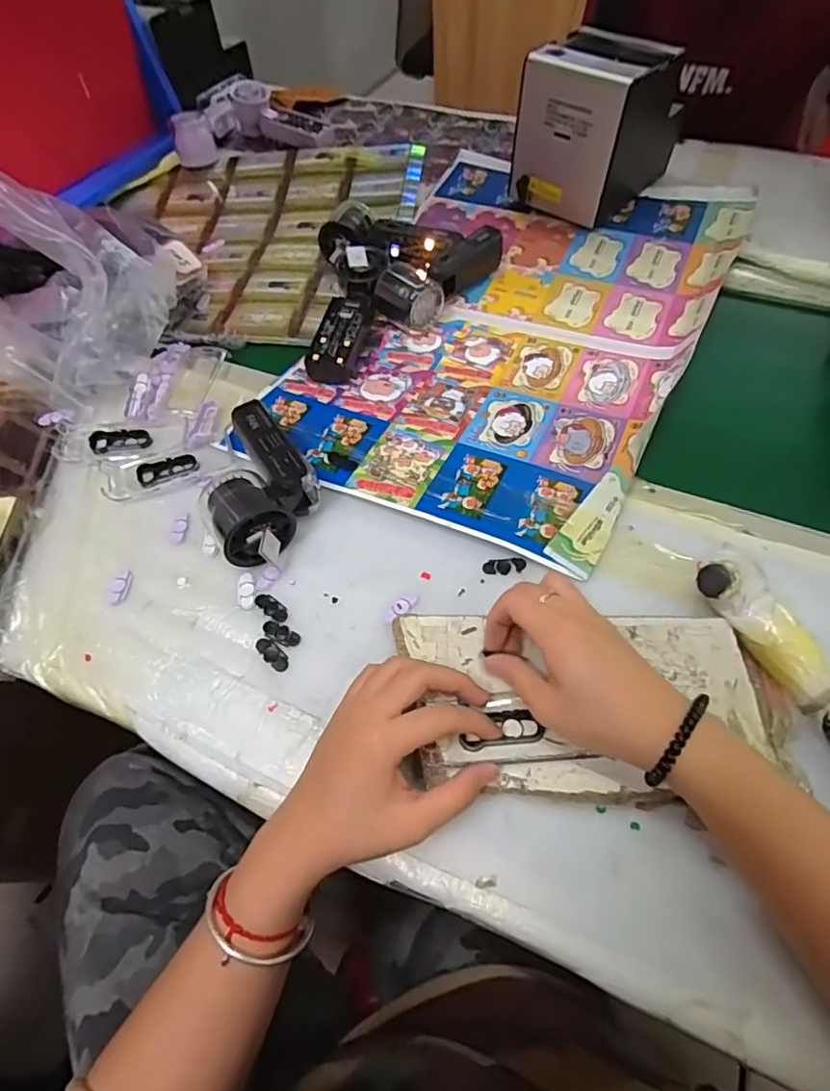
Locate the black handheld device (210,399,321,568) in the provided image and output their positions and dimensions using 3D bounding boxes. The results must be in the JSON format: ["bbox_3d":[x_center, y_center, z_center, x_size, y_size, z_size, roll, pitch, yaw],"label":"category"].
[{"bbox_3d":[-0.124,-0.052,0.442,0.078,0.054,0.131,-22,58,-11],"label":"black handheld device"}]

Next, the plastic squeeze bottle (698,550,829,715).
[{"bbox_3d":[0.221,0.052,0.350,0.038,0.027,0.103,-23,71,-12],"label":"plastic squeeze bottle"}]

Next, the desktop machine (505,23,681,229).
[{"bbox_3d":[0.216,-0.487,0.652,0.129,0.144,0.159,32,64,22],"label":"desktop machine"}]

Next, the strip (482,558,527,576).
[{"bbox_3d":[0.067,0.015,0.416,0.031,0.004,0.013,-4,56,1],"label":"strip"}]

